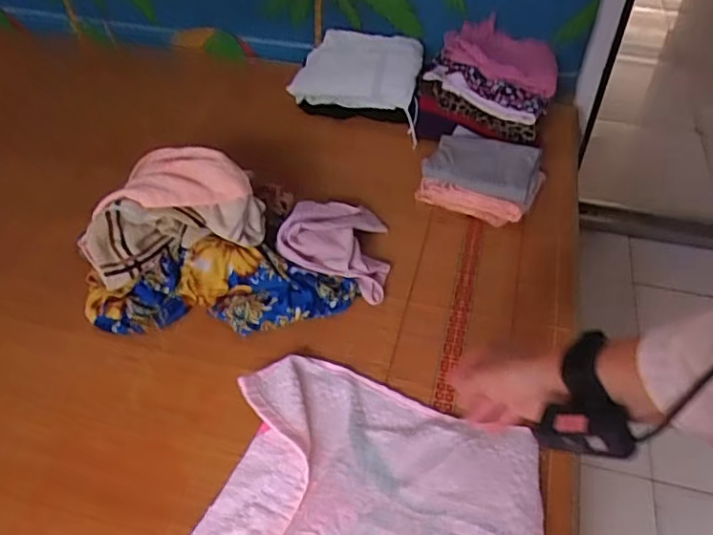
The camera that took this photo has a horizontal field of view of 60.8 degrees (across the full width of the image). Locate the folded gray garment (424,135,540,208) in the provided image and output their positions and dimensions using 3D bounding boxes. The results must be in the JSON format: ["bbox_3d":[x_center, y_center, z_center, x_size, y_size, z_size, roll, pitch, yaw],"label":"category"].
[{"bbox_3d":[0.228,-0.189,1.077,0.181,0.033,0.146,16,47,16],"label":"folded gray garment"}]

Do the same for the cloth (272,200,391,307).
[{"bbox_3d":[-0.029,-0.044,0.961,0.176,0.033,0.177,20,51,-5],"label":"cloth"}]

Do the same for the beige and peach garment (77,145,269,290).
[{"bbox_3d":[-0.282,-0.105,0.905,0.249,0.099,0.204,-16,48,-15],"label":"beige and peach garment"}]

